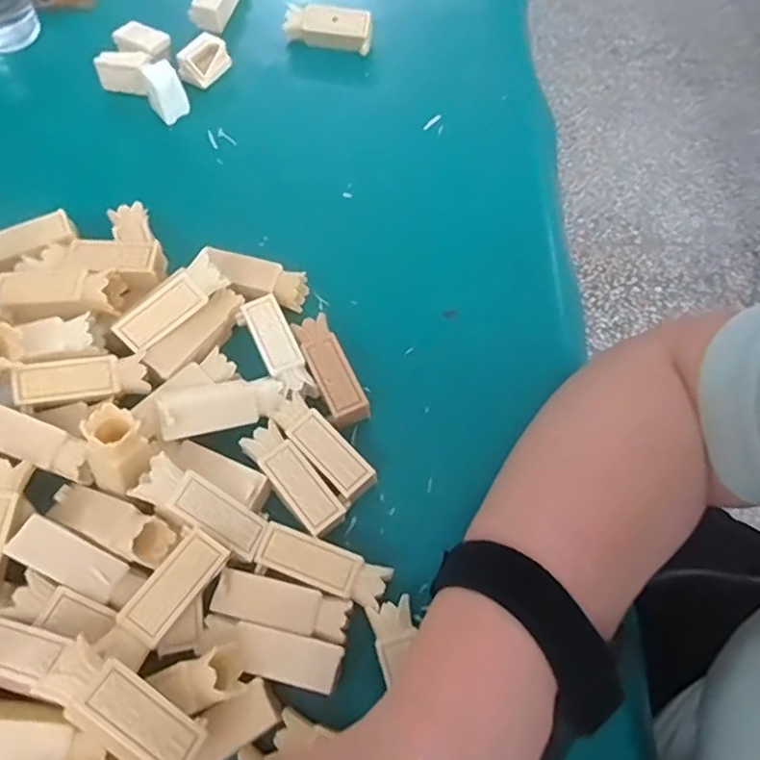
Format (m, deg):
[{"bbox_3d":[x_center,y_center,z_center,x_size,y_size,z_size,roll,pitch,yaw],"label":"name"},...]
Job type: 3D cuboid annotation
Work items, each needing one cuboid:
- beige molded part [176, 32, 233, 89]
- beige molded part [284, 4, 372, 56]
[{"bbox_3d":[-0.126,-0.226,0.428,0.025,0.017,0.035,31,69,12],"label":"beige molded part"},{"bbox_3d":[-0.037,-0.255,0.438,0.060,0.023,0.019,5,66,1],"label":"beige molded part"}]

